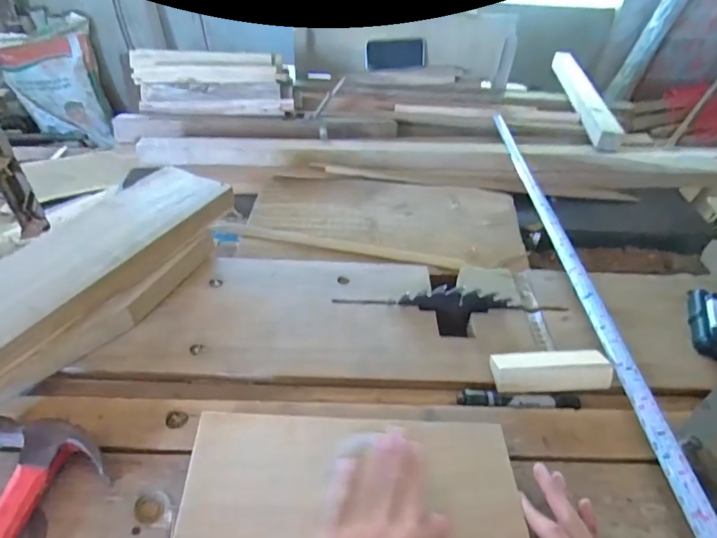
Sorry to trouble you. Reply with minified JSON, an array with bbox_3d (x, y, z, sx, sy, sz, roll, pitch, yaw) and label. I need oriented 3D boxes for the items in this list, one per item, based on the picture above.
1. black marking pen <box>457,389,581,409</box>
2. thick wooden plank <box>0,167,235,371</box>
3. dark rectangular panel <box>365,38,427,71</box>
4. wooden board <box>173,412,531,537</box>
[{"bbox_3d":[0.177,0.145,0.516,0.135,0.012,0.019,3,43,-3],"label":"black marking pen"},{"bbox_3d":[-0.325,-0.002,0.530,0.121,0.037,0.420,23,46,19],"label":"thick wooden plank"},{"bbox_3d":[0.095,-0.544,1.191,0.151,0.073,0.018,-7,16,0],"label":"dark rectangular panel"},{"bbox_3d":[-0.007,0.183,0.388,0.272,0.016,0.137,-1,43,-1],"label":"wooden board"}]

